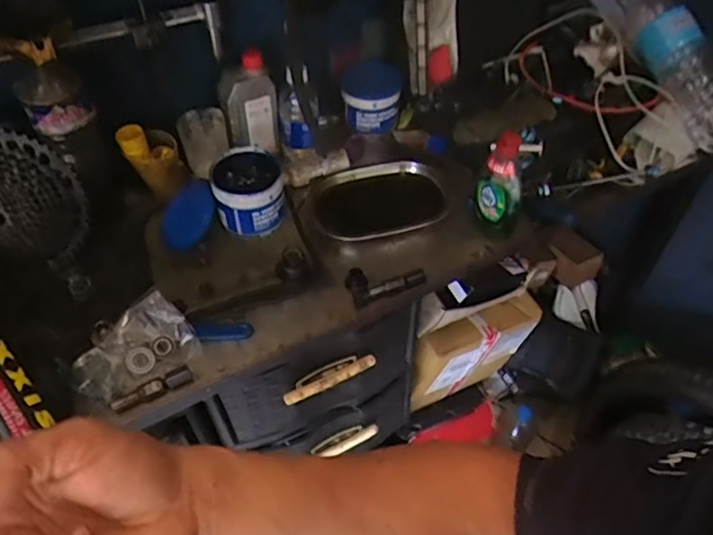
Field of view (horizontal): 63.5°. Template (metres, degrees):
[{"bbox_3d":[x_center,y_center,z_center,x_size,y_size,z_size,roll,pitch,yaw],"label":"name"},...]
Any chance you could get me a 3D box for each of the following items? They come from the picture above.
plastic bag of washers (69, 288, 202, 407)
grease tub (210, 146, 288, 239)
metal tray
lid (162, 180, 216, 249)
[{"bbox_3d":[-0.275,0.098,0.701,0.143,0.038,0.092,-35,58,-25],"label":"plastic bag of washers"},{"bbox_3d":[-0.157,-0.114,0.843,0.099,0.074,0.107,-10,50,-7],"label":"grease tub"},{"bbox_3d":[0.040,-0.107,0.879,0.211,0.031,0.134,-7,50,-5],"label":"metal tray"},{"bbox_3d":[-0.246,-0.080,0.845,0.100,0.011,0.124,-9,56,30],"label":"lid"}]

